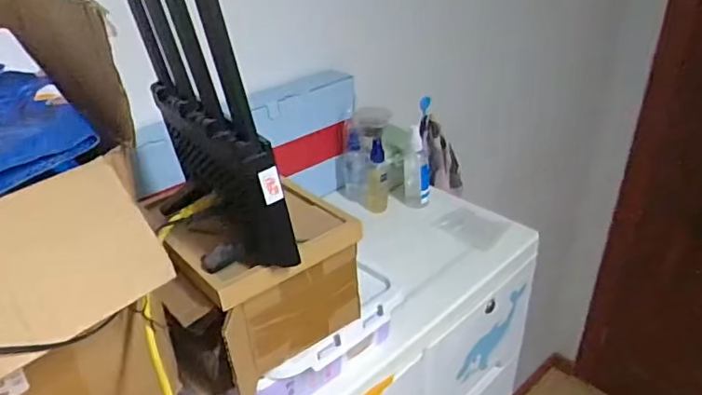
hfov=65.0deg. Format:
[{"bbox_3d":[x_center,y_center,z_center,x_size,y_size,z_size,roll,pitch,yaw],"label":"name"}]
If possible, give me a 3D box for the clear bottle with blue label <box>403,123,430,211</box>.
[{"bbox_3d":[0.102,-0.046,0.839,0.044,0.125,0.036,2,31,5],"label":"clear bottle with blue label"}]

